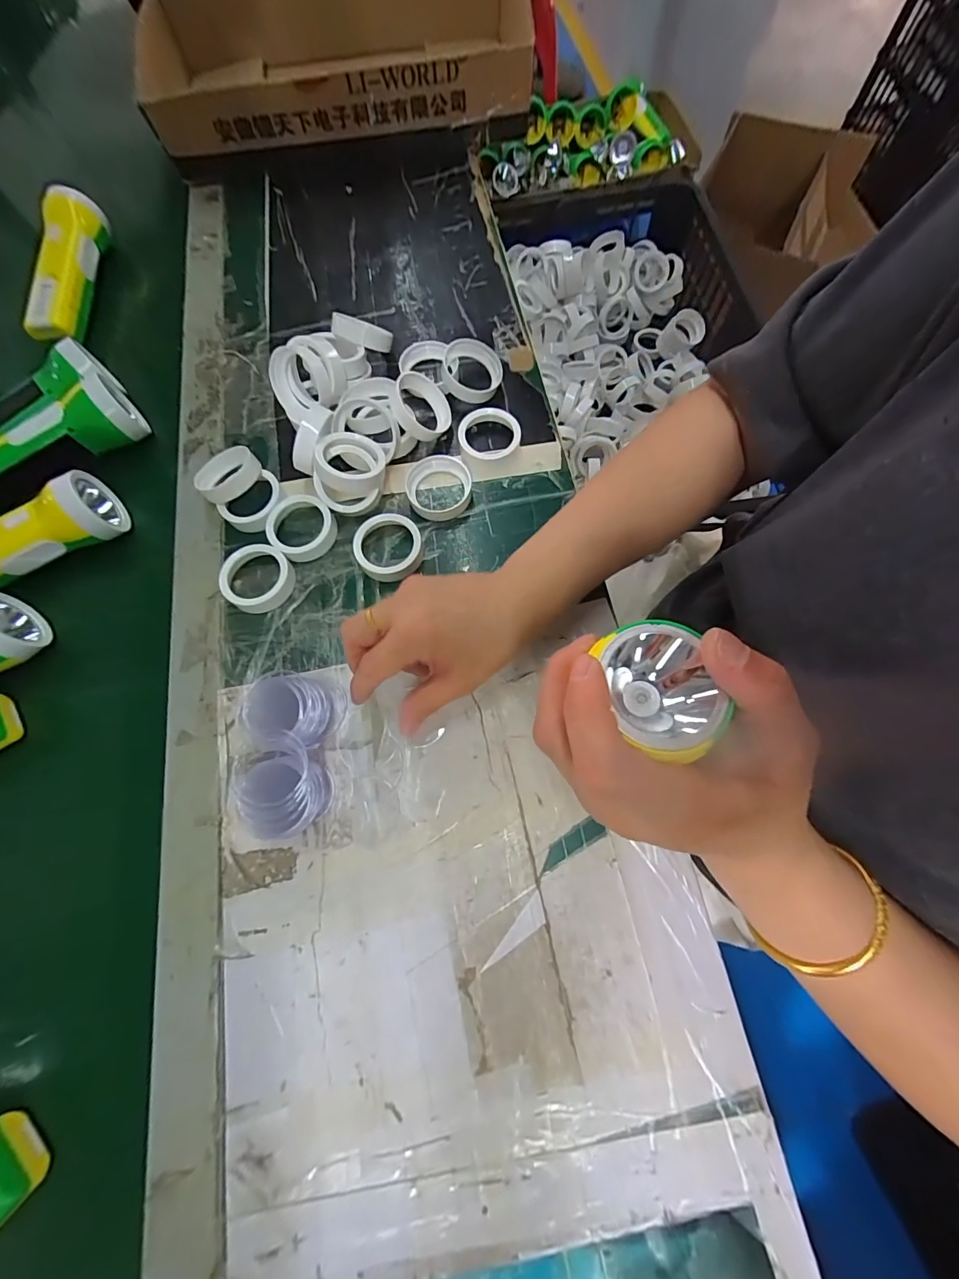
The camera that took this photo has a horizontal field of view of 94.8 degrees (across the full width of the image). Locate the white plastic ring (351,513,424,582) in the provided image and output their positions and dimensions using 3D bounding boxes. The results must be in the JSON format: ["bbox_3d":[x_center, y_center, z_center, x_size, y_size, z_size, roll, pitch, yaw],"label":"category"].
[{"bbox_3d":[-0.072,-0.073,0.353,0.053,0.019,0.052,0,71,1],"label":"white plastic ring"}]

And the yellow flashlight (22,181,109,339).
[{"bbox_3d":[-0.421,-0.377,0.448,0.043,0.044,0.163,-1,71,1],"label":"yellow flashlight"}]

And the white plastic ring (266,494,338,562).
[{"bbox_3d":[-0.143,-0.090,0.354,0.051,0.019,0.046,-42,75,-12],"label":"white plastic ring"}]

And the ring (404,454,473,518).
[{"bbox_3d":[-0.034,-0.126,0.370,0.053,0.016,0.057,0,71,1],"label":"ring"}]

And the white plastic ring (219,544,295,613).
[{"bbox_3d":[-0.175,-0.049,0.348,0.053,0.017,0.046,-37,74,-10],"label":"white plastic ring"}]

